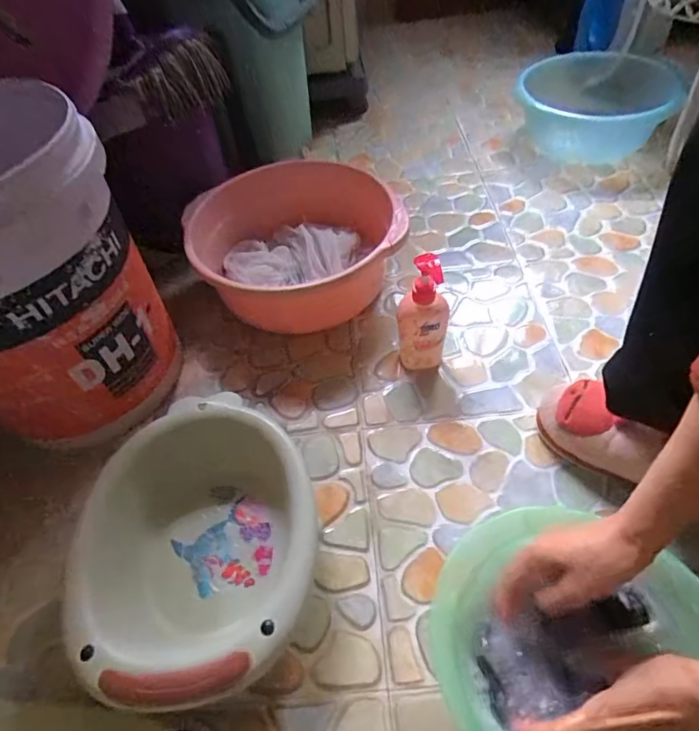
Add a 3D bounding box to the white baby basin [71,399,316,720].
[{"bbox_3d":[-0.157,0.185,0.533,0.228,0.093,0.310,-11,51,-4],"label":"white baby basin"}]

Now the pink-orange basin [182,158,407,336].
[{"bbox_3d":[-0.081,-0.195,0.802,0.320,0.135,0.320,-3,51,3],"label":"pink-orange basin"}]

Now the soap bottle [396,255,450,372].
[{"bbox_3d":[0.097,-0.060,0.646,0.065,0.187,0.038,-5,51,1],"label":"soap bottle"}]

